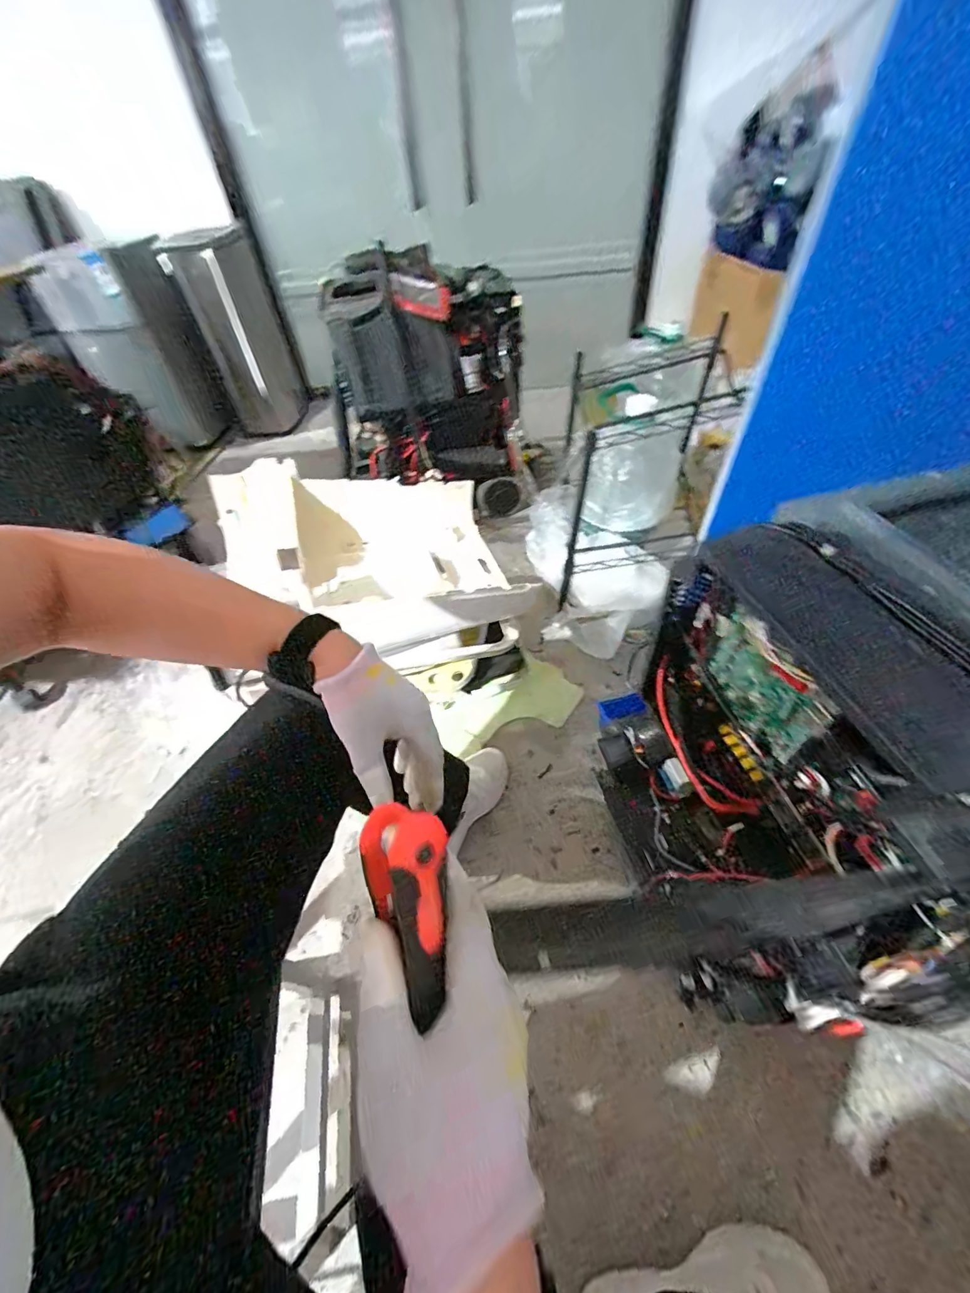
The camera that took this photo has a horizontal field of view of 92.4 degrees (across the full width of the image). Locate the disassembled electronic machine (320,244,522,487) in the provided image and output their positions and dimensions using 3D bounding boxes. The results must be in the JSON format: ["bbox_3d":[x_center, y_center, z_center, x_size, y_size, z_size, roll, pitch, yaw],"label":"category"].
[{"bbox_3d":[-0.154,-0.750,1.315,0.510,0.526,0.340,-14,50,-6],"label":"disassembled electronic machine"}]

